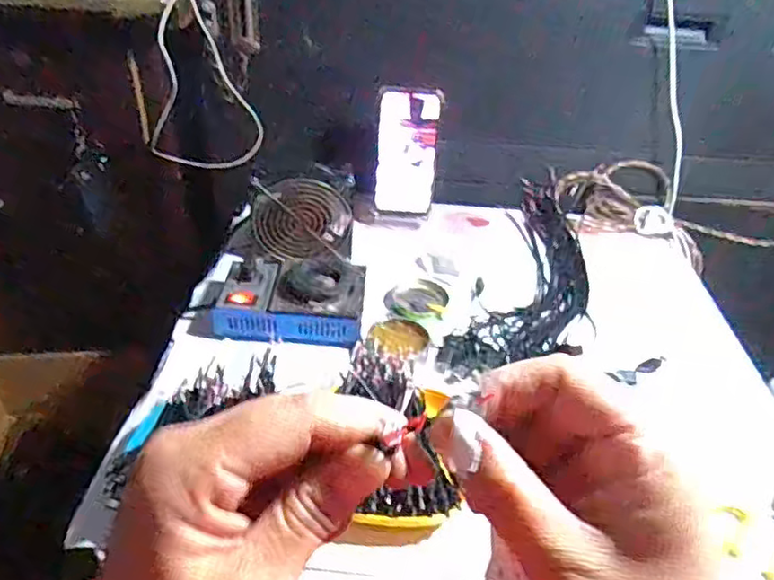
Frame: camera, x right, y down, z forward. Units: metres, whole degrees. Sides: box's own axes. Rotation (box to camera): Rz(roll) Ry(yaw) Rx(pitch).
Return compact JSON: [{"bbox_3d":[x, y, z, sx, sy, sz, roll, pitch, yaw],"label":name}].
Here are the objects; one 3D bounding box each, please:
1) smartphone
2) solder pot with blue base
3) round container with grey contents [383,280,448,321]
[{"bbox_3d":[0.026,-0.171,0.819,0.078,0.165,0.011,6,23,-1],"label":"smartphone"},{"bbox_3d":[-0.100,0.013,0.674,0.154,0.053,0.098,4,37,1],"label":"solder pot with blue base"},{"bbox_3d":[0.035,0.013,0.720,0.064,0.022,0.070,2,37,-2],"label":"round container with grey contents"}]

